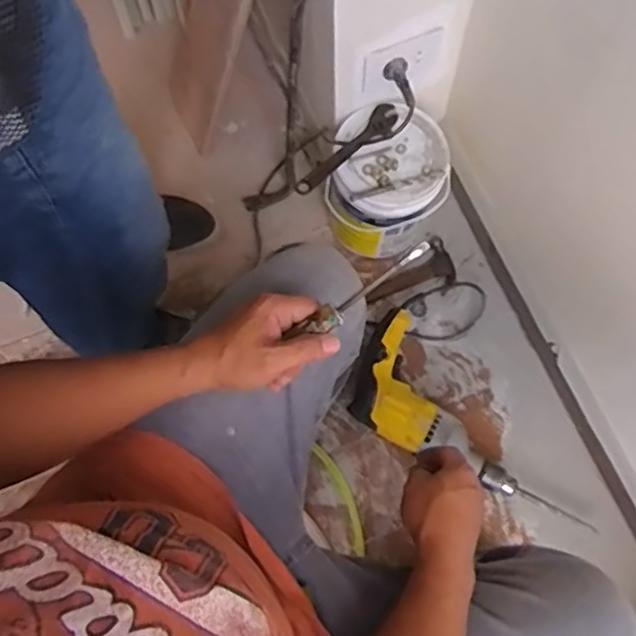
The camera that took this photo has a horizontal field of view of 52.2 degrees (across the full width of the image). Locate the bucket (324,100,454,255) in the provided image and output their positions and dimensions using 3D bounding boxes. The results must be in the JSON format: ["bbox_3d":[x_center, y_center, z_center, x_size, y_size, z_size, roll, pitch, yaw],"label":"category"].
[{"bbox_3d":[0.109,-0.213,1.032,0.166,0.186,0.155,-1,73,2],"label":"bucket"}]

